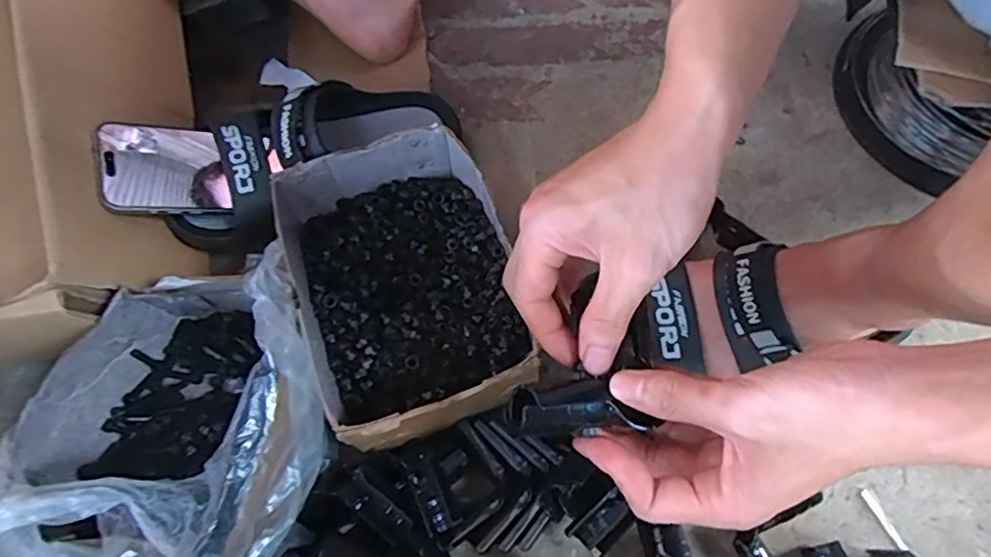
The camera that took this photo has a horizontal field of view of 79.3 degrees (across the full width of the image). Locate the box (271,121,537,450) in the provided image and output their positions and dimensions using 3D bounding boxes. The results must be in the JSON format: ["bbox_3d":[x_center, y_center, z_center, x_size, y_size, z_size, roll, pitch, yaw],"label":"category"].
[{"bbox_3d":[-0.065,0.001,0.437,0.151,0.072,0.209,-21,66,-6],"label":"box"}]

